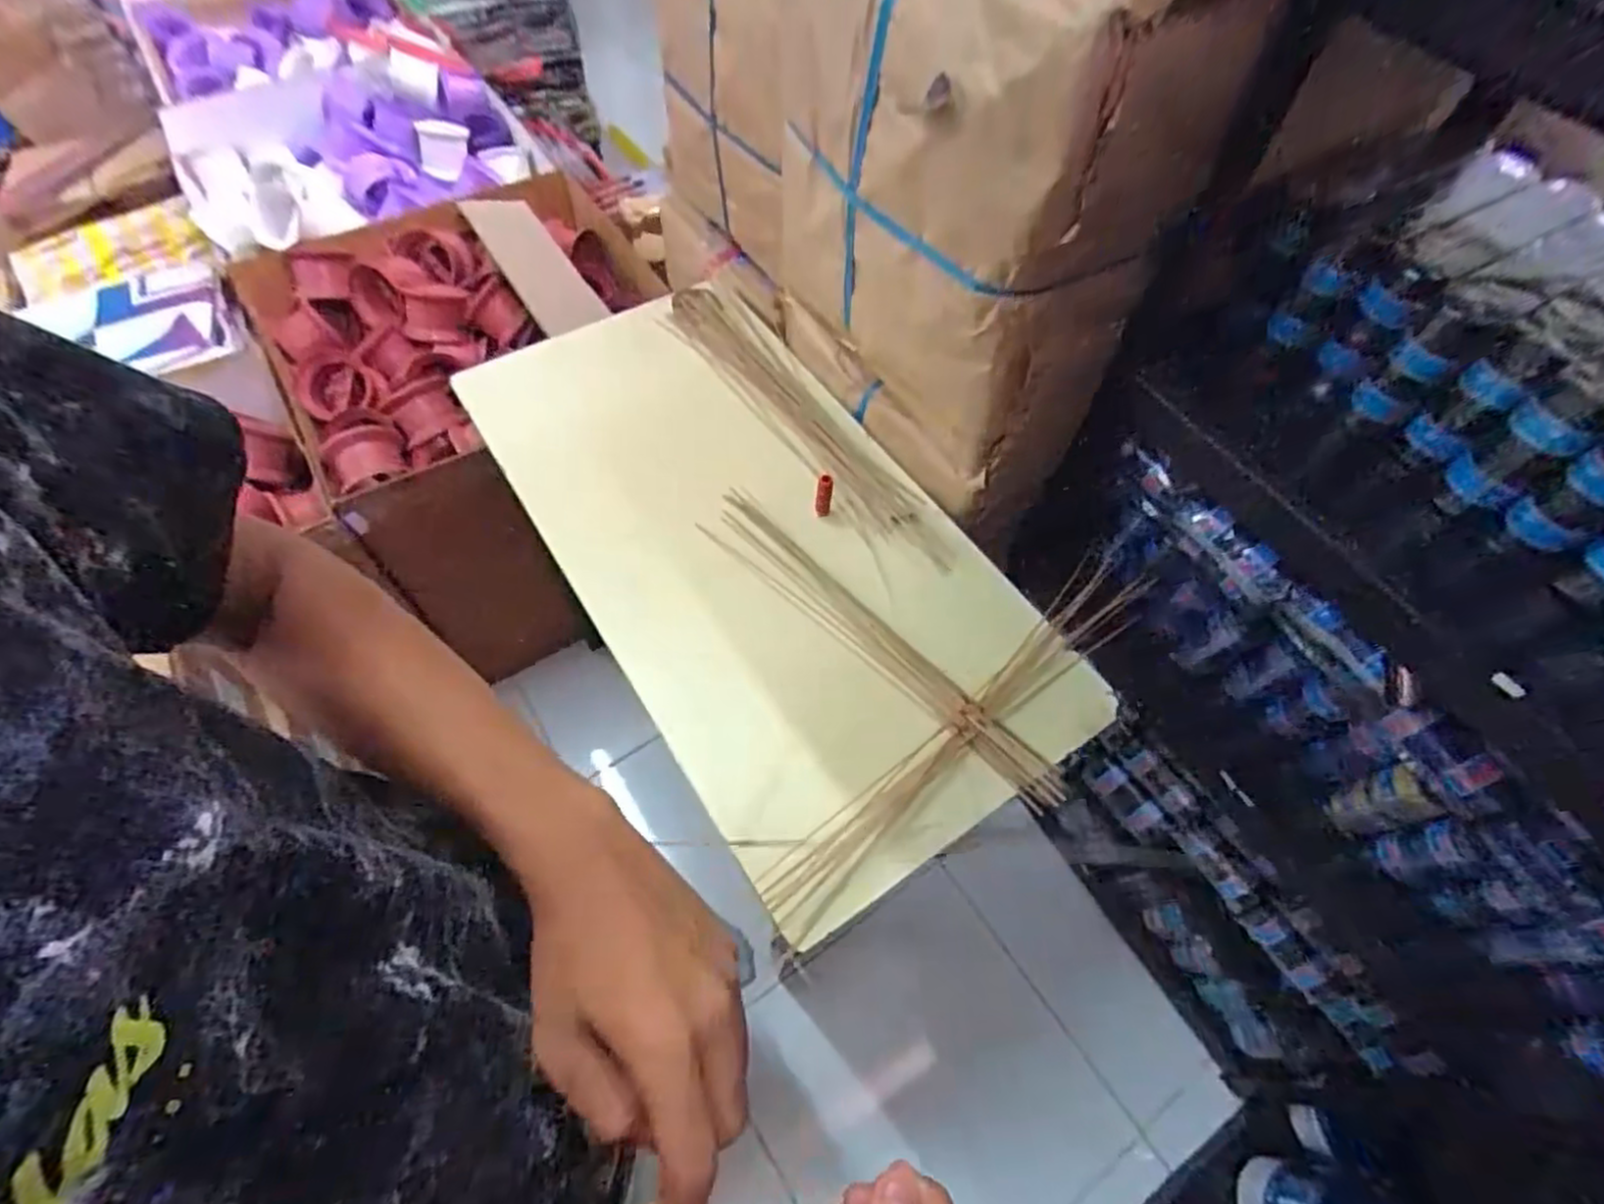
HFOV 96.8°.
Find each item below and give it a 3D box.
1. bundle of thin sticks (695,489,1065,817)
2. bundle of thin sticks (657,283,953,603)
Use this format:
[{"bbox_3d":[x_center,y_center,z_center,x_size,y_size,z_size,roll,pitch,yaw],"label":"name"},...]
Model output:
[{"bbox_3d":[0.081,0.029,0.732,0.457,0.031,0.080,40,66,19],"label":"bundle of thin sticks"},{"bbox_3d":[-0.006,-0.234,0.880,0.110,0.040,0.530,-29,65,-18],"label":"bundle of thin sticks"}]

